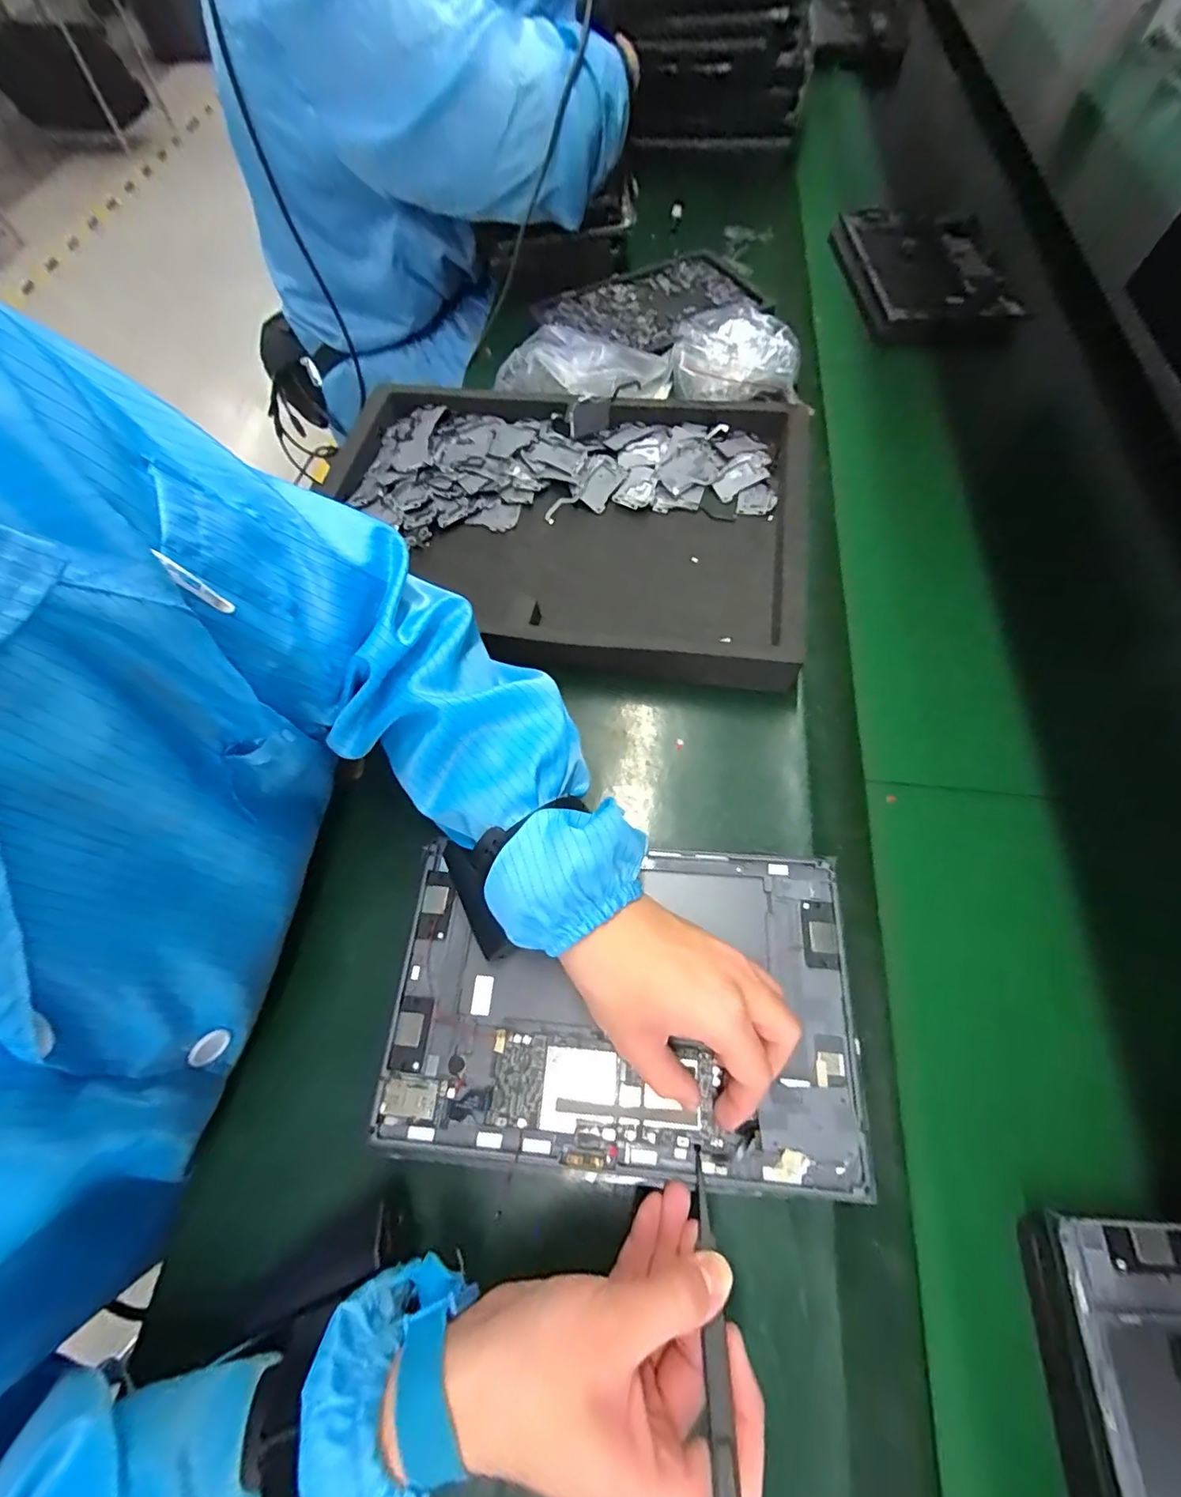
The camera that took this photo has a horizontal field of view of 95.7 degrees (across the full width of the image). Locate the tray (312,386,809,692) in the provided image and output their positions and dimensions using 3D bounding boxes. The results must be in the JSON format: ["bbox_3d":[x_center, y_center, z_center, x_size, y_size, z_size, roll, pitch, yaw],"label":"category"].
[{"bbox_3d":[-0.034,-0.201,0.468,0.435,0.040,0.306,6,65,3],"label":"tray"}]

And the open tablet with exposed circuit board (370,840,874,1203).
[{"bbox_3d":[0.016,0.140,0.305,0.255,0.017,0.163,4,65,2],"label":"open tablet with exposed circuit board"}]

